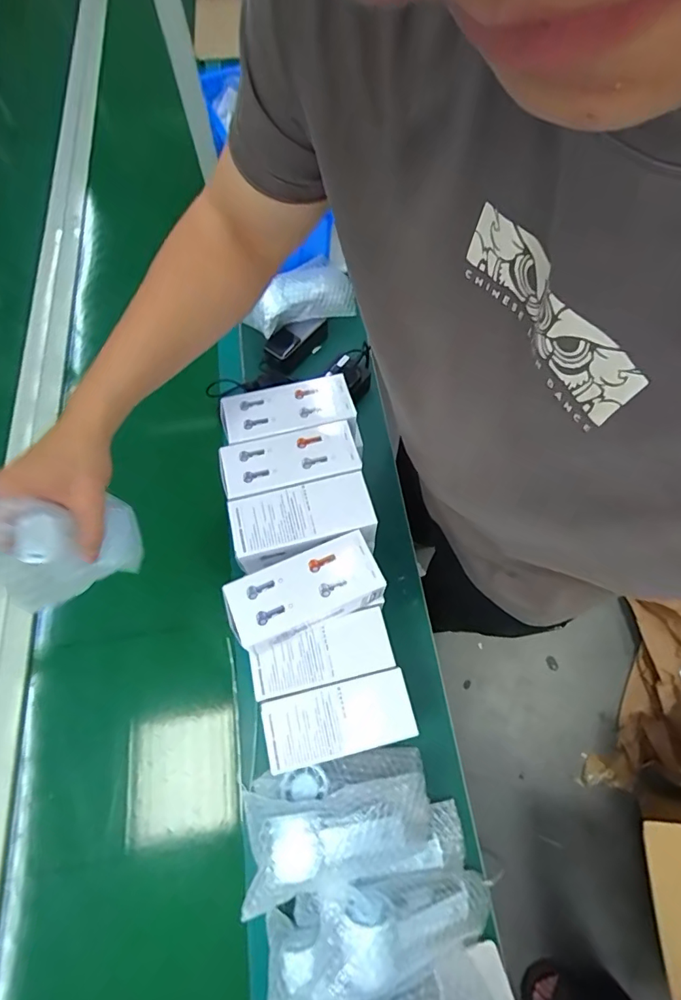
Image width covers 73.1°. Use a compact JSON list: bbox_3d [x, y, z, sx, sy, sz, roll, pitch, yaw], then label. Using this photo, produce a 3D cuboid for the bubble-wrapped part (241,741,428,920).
[{"bbox_3d":[-0.001,0.358,0.525,0.202,0.110,0.112,-9,66,-4],"label":"bubble-wrapped part"}]

